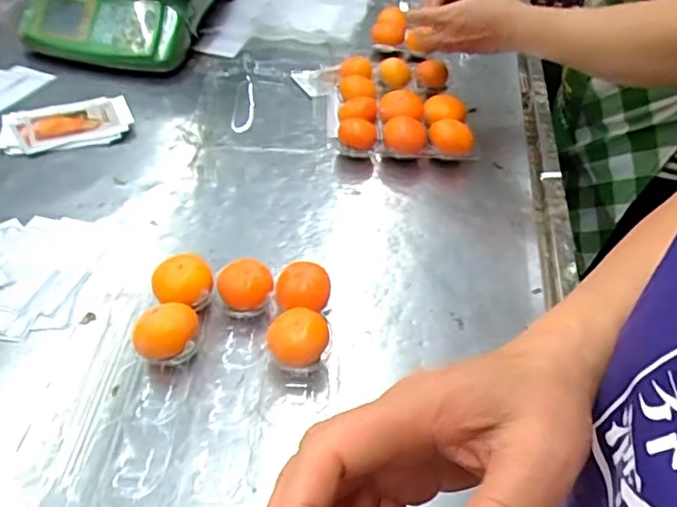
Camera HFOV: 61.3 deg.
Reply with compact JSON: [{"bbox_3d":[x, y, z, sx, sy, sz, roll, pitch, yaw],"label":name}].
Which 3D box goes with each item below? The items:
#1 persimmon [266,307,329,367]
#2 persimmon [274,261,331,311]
[{"bbox_3d":[-0.033,0.072,0.469,0.047,0.039,0.045,1,44,-2],"label":"persimmon"},{"bbox_3d":[-0.032,0.035,0.506,0.048,0.043,0.050,-3,44,-6],"label":"persimmon"}]

